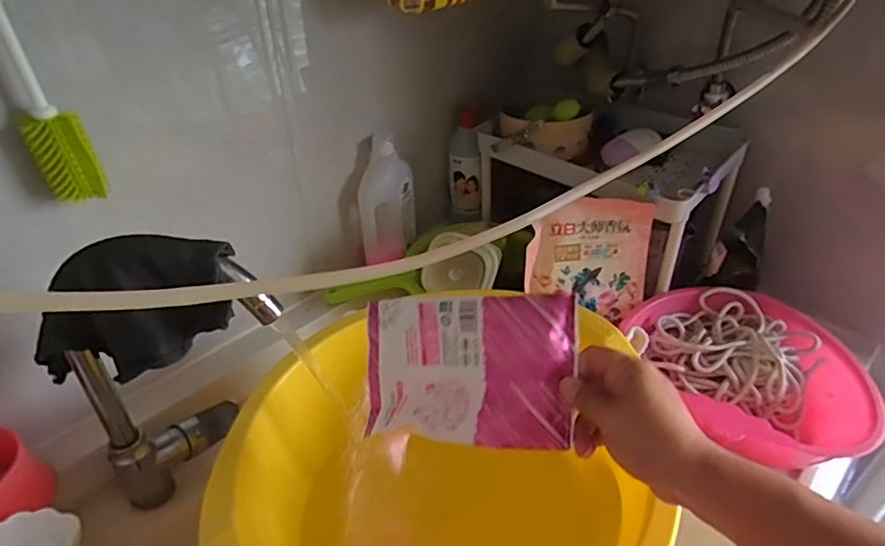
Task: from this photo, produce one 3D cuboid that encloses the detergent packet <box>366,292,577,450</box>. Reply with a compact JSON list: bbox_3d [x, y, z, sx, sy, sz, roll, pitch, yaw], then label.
[{"bbox_3d":[0.016,0.076,0.439,0.174,0.020,0.113,-5,76,27],"label":"detergent packet"}]

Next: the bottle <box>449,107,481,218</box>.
[{"bbox_3d":[0.036,-0.172,0.886,0.050,0.168,0.056,-3,37,-4],"label":"bottle"}]

